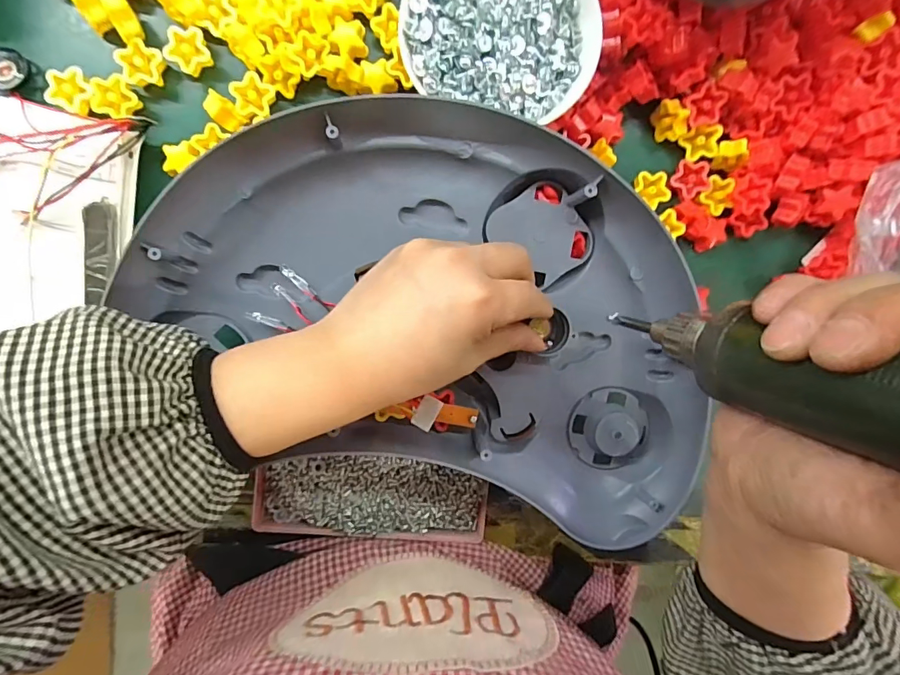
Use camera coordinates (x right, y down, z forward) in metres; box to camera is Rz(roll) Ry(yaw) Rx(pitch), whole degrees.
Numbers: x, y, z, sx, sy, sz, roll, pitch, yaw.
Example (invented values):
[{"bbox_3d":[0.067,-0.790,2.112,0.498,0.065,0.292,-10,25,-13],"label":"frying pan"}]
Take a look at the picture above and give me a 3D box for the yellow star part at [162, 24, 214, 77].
[{"bbox_3d":[-0.164,-0.179,0.282,0.025,0.009,0.025,-5,96,-4],"label":"yellow star part"}]

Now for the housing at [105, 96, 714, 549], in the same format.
[{"bbox_3d":[0.003,-0.019,0.266,0.335,0.041,0.213,16,95,-6],"label":"housing"}]

